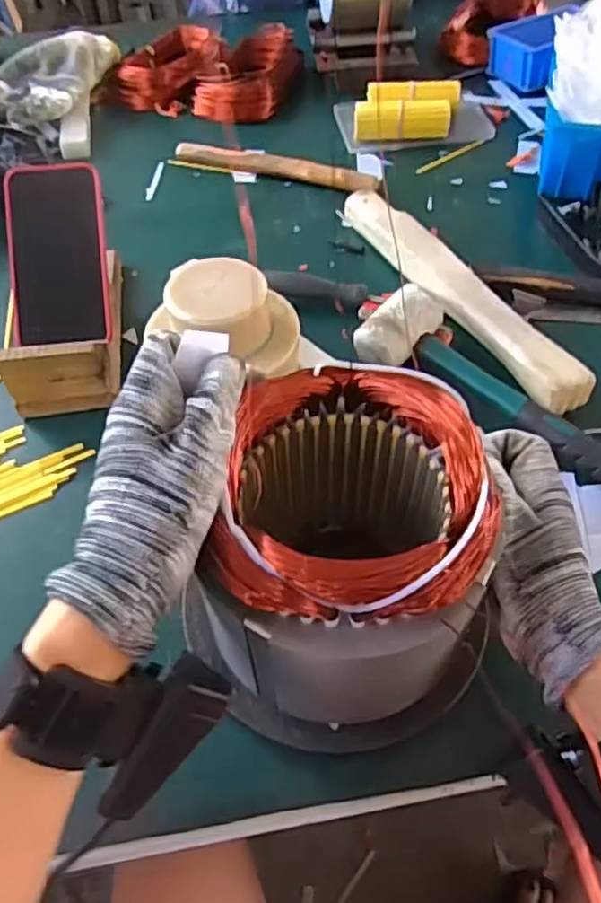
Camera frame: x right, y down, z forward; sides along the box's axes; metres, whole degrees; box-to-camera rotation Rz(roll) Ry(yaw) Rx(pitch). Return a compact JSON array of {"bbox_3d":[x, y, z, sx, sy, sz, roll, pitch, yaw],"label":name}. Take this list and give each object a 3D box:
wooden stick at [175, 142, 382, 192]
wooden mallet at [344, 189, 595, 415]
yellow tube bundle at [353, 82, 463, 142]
[{"bbox_3d":[-0.029,-0.327,0.782,0.247,0.016,0.025,17,55,16],"label":"wooden stick"},{"bbox_3d":[0.135,-0.156,0.628,0.046,0.033,0.339,-23,55,-14],"label":"wooden mallet"},{"bbox_3d":[0.130,-0.410,0.827,0.121,0.043,0.085,7,53,9],"label":"yellow tube bundle"}]

